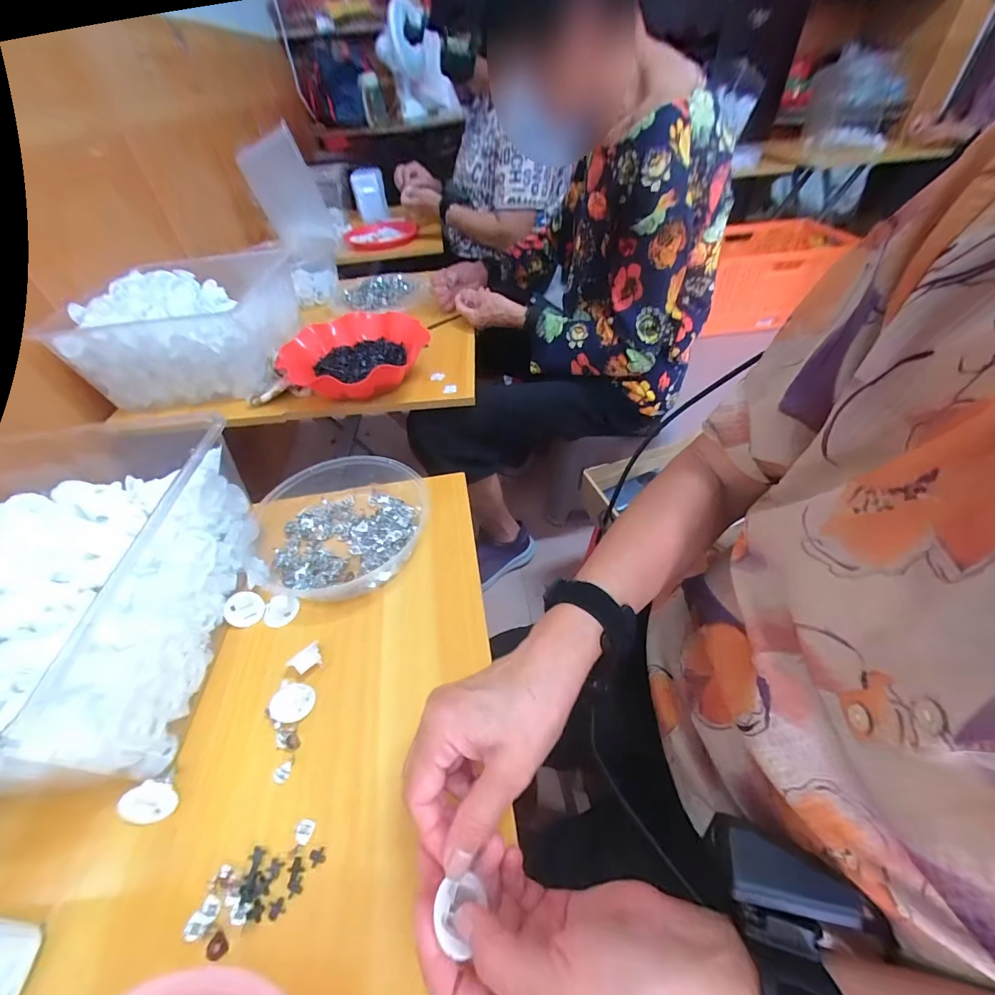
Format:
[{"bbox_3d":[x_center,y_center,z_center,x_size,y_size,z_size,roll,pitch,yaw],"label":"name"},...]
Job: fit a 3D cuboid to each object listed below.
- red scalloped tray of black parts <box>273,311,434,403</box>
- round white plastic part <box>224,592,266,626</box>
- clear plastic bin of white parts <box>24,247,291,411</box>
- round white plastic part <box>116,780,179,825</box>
[{"bbox_3d":[-0.222,-0.232,0.696,0.211,0.063,0.183,3,47,8],"label":"red scalloped tray of black parts"},{"bbox_3d":[-0.243,0.108,0.408,0.031,0.006,0.031,-43,99,-28],"label":"round white plastic part"},{"bbox_3d":[-0.503,-0.302,0.736,0.268,0.131,0.299,-6,46,-1],"label":"clear plastic bin of white parts"},{"bbox_3d":[-0.248,0.216,0.303,0.029,0.030,0.010,-30,7,-33],"label":"round white plastic part"}]

